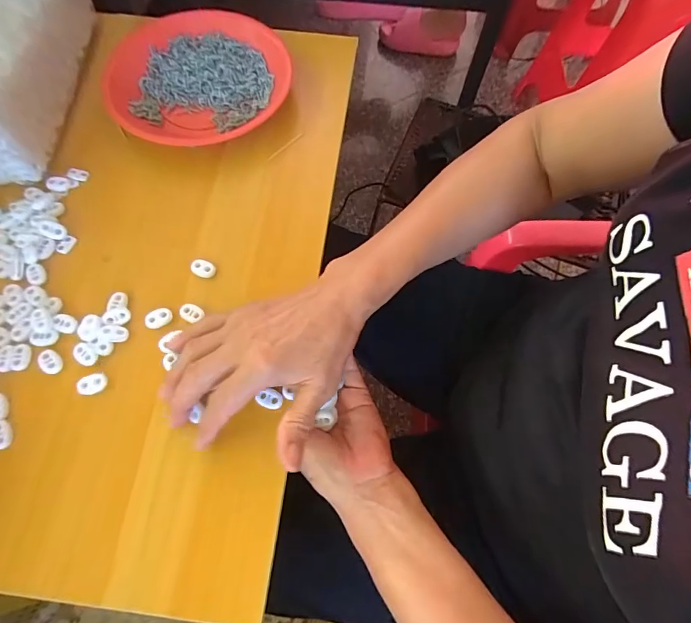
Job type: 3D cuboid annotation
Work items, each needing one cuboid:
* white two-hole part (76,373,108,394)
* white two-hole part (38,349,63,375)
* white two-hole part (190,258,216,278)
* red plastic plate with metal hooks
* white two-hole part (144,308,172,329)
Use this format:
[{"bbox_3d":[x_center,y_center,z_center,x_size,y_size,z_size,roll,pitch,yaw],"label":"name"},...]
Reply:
[{"bbox_3d":[-0.206,0.060,0.333,0.021,0.007,0.015,-14,69,-7],"label":"white two-hole part"},{"bbox_3d":[-0.247,0.041,0.340,0.023,0.004,0.016,43,73,15],"label":"white two-hole part"},{"bbox_3d":[-0.130,-0.039,0.374,0.022,0.006,0.015,24,69,8],"label":"white two-hole part"},{"bbox_3d":[-0.160,-0.252,0.445,0.190,0.024,0.184,0,68,-1],"label":"red plastic plate with metal hooks"},{"bbox_3d":[-0.163,0.006,0.353,0.024,0.004,0.015,-22,70,-10],"label":"white two-hole part"}]

